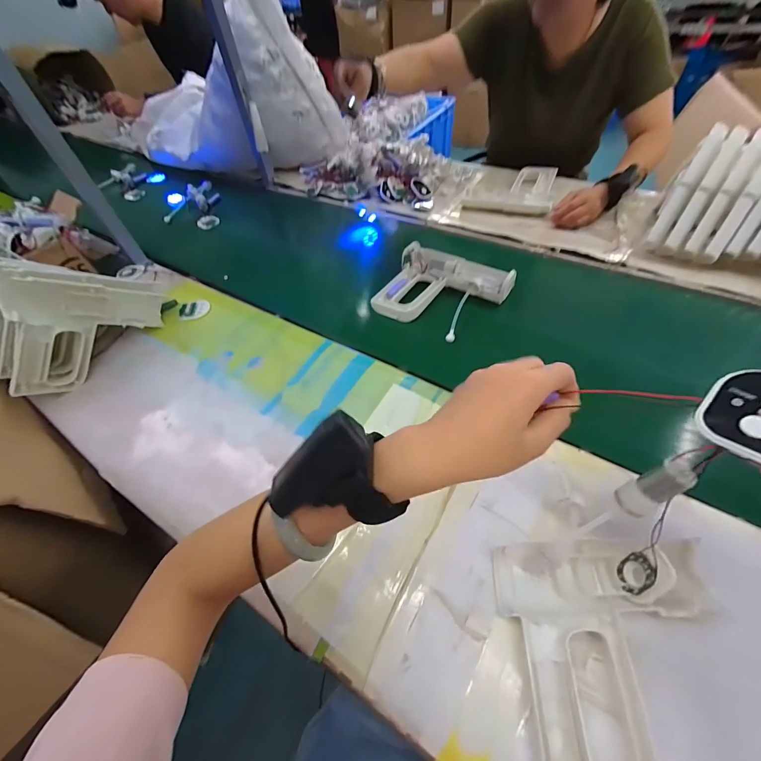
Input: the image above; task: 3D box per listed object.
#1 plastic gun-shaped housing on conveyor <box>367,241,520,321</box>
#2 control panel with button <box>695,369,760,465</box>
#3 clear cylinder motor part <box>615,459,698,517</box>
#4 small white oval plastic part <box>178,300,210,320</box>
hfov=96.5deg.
[{"bbox_3d":[0.122,-0.175,0.630,0.216,0.044,0.191,20,57,20],"label":"plastic gun-shaped housing on conveyor"},{"bbox_3d":[0.213,0.019,0.191,0.047,0.005,0.053,35,83,37],"label":"control panel with button"},{"bbox_3d":[0.223,0.087,0.276,0.017,0.062,0.024,-5,49,-31],"label":"clear cylinder motor part"},{"bbox_3d":[-0.357,-0.135,0.652,0.057,0.016,0.037,-33,56,-18],"label":"small white oval plastic part"}]

